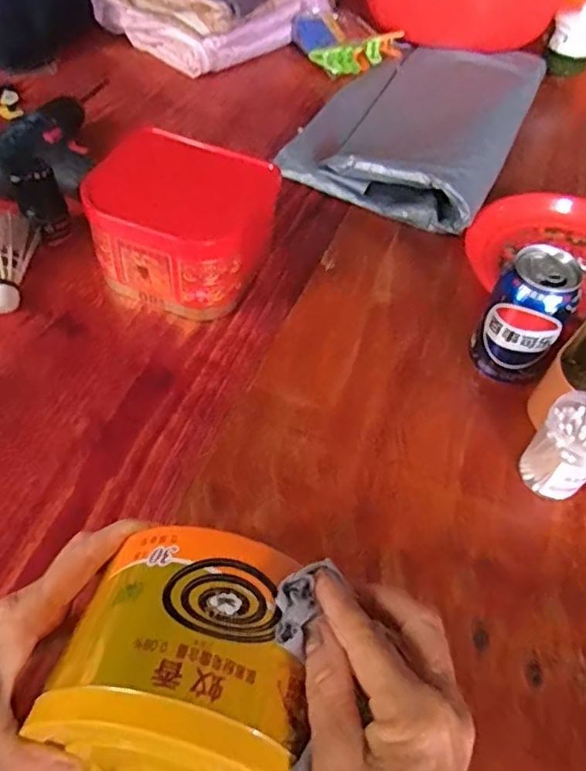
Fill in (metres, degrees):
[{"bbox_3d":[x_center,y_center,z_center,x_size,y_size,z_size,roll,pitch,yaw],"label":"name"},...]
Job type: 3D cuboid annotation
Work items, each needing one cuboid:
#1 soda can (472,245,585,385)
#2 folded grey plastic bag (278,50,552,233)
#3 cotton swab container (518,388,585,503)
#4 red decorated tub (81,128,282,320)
[{"bbox_3d":[0.194,-0.055,0.513,0.064,0.114,0.058,31,56,18],"label":"soda can"},{"bbox_3d":[0.172,-0.359,0.780,0.231,0.056,0.410,23,54,12],"label":"folded grey plastic bag"},{"bbox_3d":[0.211,0.047,0.462,0.053,0.068,0.051,-34,62,-26],"label":"cotton swab container"},{"bbox_3d":[-0.102,-0.151,0.564,0.145,0.112,0.132,20,54,10],"label":"red decorated tub"}]

